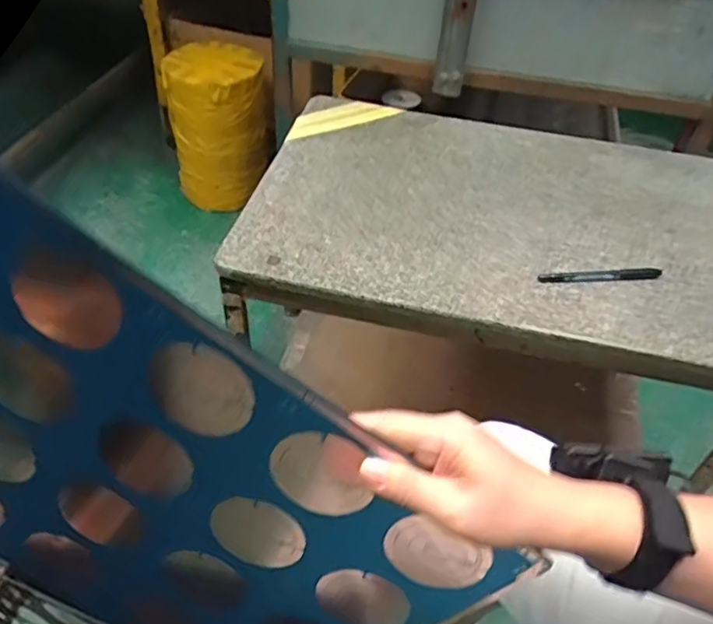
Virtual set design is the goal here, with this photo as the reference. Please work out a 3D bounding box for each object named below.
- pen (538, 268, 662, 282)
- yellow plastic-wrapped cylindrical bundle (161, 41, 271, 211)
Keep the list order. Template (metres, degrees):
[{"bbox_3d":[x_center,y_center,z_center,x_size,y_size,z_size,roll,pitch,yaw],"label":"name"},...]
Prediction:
[{"bbox_3d":[0.273,-0.041,0.691,0.142,0.010,0.014,-1,45,-7],"label":"pen"},{"bbox_3d":[-0.352,-0.462,1.539,0.215,0.323,0.244,-10,47,-14],"label":"yellow plastic-wrapped cylindrical bundle"}]

